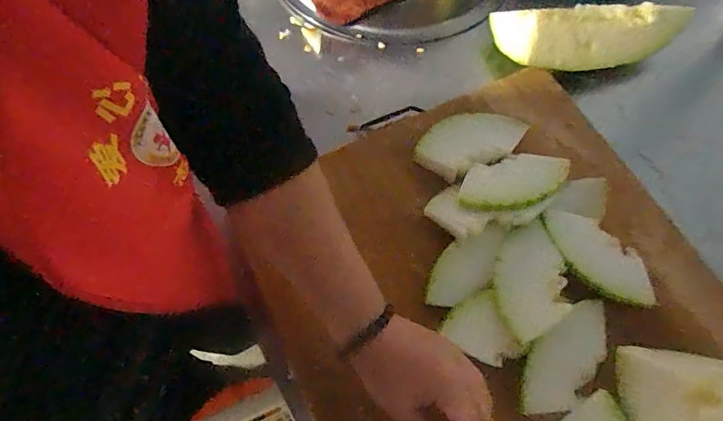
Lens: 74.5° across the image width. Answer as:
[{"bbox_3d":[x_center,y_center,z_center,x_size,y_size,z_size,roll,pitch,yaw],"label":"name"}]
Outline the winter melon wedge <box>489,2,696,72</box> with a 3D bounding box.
[{"bbox_3d":[0.292,-0.221,0.611,0.238,0.059,0.087,1,66,-2],"label":"winter melon wedge"}]

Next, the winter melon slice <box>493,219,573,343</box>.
[{"bbox_3d":[0.168,0.069,0.477,0.068,0.013,0.117,2,66,-1],"label":"winter melon slice"}]

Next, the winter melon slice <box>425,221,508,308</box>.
[{"bbox_3d":[0.109,0.056,0.489,0.051,0.012,0.106,42,86,15],"label":"winter melon slice"}]

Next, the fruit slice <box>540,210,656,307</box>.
[{"bbox_3d":[0.241,0.046,0.486,0.127,0.009,0.066,41,71,15],"label":"fruit slice"}]

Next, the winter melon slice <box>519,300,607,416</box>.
[{"bbox_3d":[0.195,0.140,0.452,0.127,0.008,0.062,-44,93,-17],"label":"winter melon slice"}]

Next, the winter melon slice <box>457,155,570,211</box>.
[{"bbox_3d":[0.166,-0.031,0.517,0.131,0.014,0.064,-13,67,-8],"label":"winter melon slice"}]

